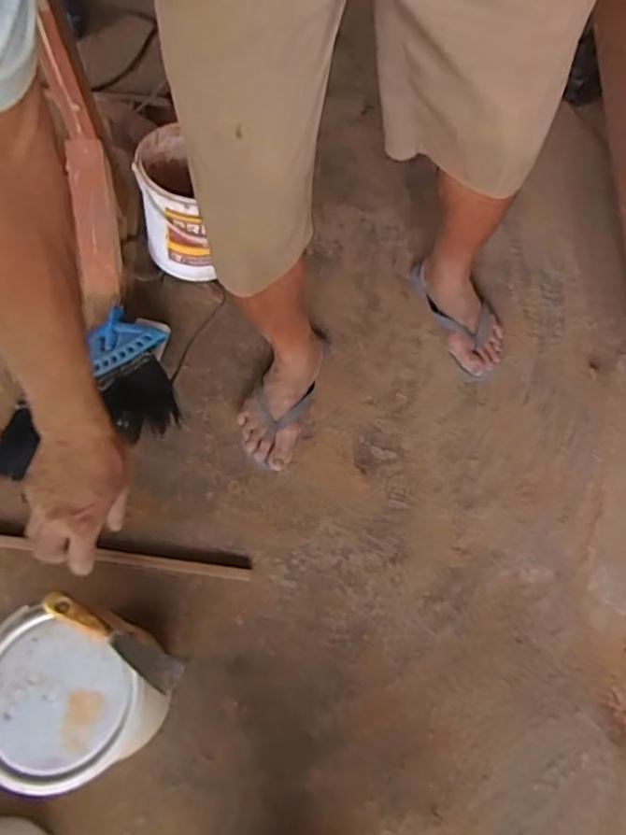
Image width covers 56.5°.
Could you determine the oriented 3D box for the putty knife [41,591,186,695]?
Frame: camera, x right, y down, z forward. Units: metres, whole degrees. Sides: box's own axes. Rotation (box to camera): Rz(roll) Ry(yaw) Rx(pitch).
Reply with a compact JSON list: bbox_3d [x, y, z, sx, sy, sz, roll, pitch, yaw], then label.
[{"bbox_3d":[-0.225,0.249,0.648,0.165,0.038,0.035,26,68,9],"label":"putty knife"}]

